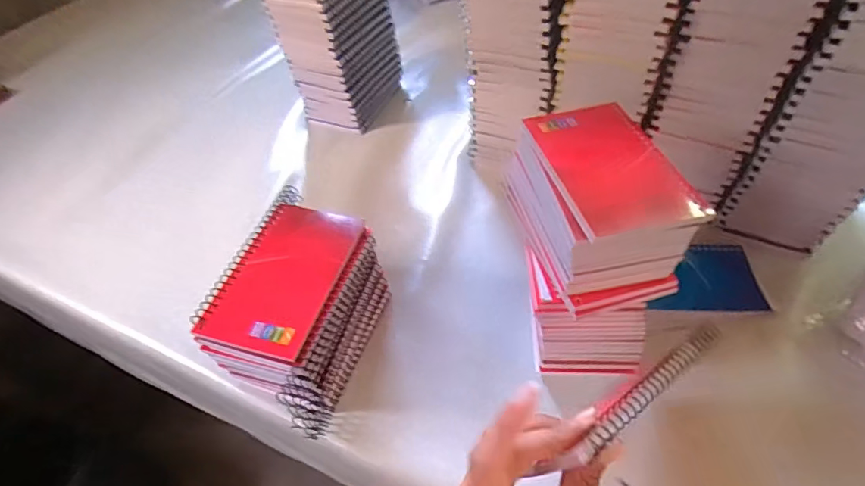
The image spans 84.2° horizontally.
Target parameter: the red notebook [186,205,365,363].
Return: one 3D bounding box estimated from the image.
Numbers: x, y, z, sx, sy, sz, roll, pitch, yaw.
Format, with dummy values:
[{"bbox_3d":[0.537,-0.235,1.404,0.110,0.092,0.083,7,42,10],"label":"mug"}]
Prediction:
[{"bbox_3d":[-0.112,0.022,0.363,0.084,0.011,0.130,11,52,14],"label":"red notebook"}]

